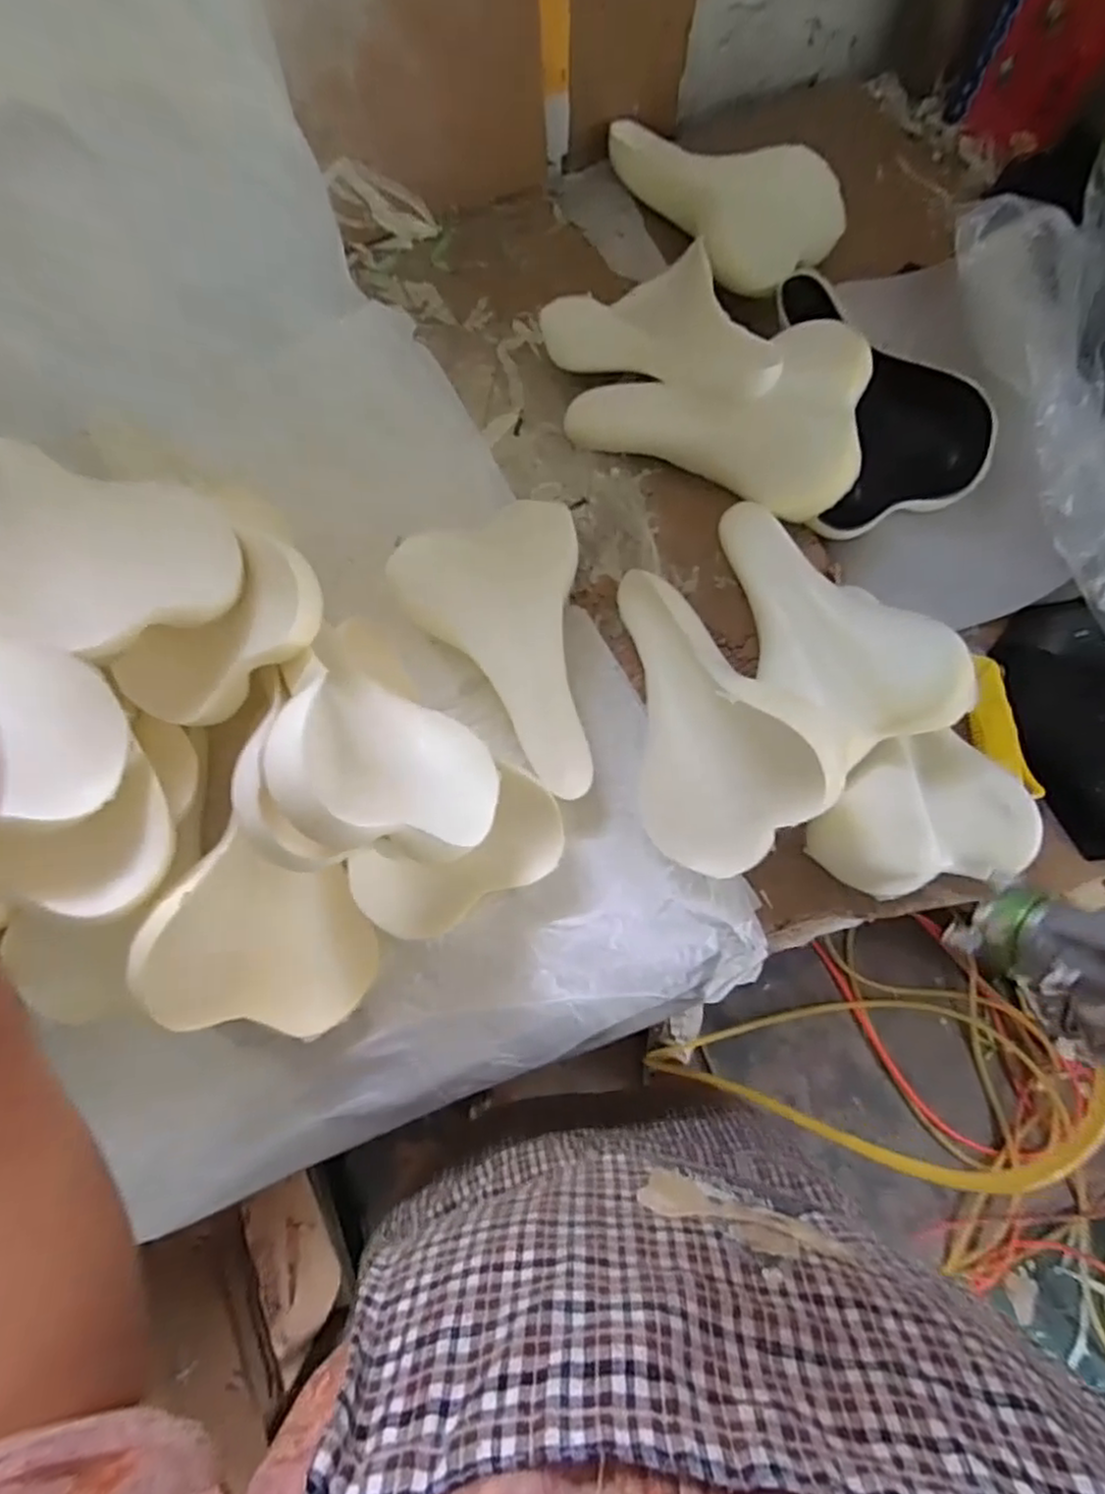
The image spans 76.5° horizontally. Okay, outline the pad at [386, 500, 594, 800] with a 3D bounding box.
[{"bbox_3d":[-0.022,-0.082,0.594,0.153,0.044,0.249,-24,75,-8],"label":"pad"}]

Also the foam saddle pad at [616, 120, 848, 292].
[{"bbox_3d":[0.179,-0.566,0.693,0.153,0.053,0.244,-29,76,-9],"label":"foam saddle pad"}]

